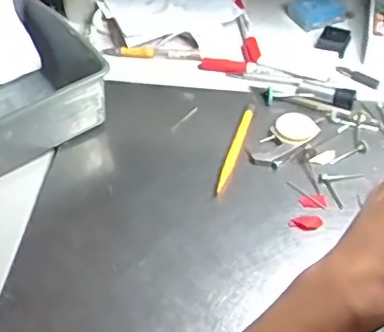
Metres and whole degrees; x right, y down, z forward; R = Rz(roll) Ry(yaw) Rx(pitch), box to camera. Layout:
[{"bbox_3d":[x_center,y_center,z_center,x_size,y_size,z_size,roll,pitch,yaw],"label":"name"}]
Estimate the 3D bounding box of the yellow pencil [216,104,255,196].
[{"bbox_3d":[0.042,-0.019,0.558,0.010,0.011,0.118,13,48,12],"label":"yellow pencil"}]

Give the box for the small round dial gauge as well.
[{"bbox_3d":[0.086,-0.026,0.564,0.035,0.013,0.079,33,55,28],"label":"small round dial gauge"}]

